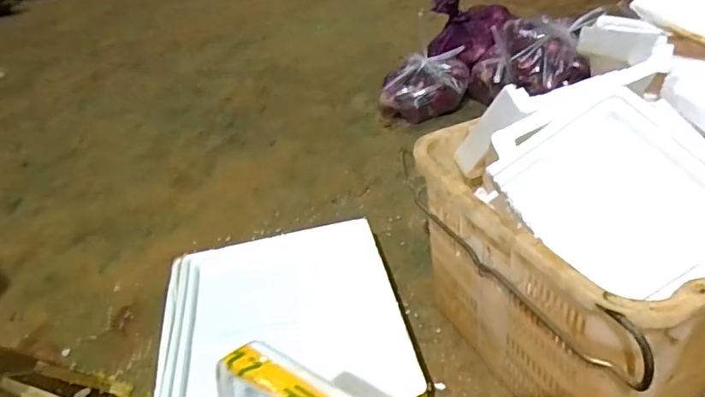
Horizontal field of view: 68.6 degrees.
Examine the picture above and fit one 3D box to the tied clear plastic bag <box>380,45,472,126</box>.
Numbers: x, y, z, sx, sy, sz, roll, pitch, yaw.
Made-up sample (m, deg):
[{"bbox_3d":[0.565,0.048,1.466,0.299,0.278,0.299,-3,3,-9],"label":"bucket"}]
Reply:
[{"bbox_3d":[0.244,-0.370,1.746,0.295,0.174,0.219,-2,34,5],"label":"tied clear plastic bag"}]

